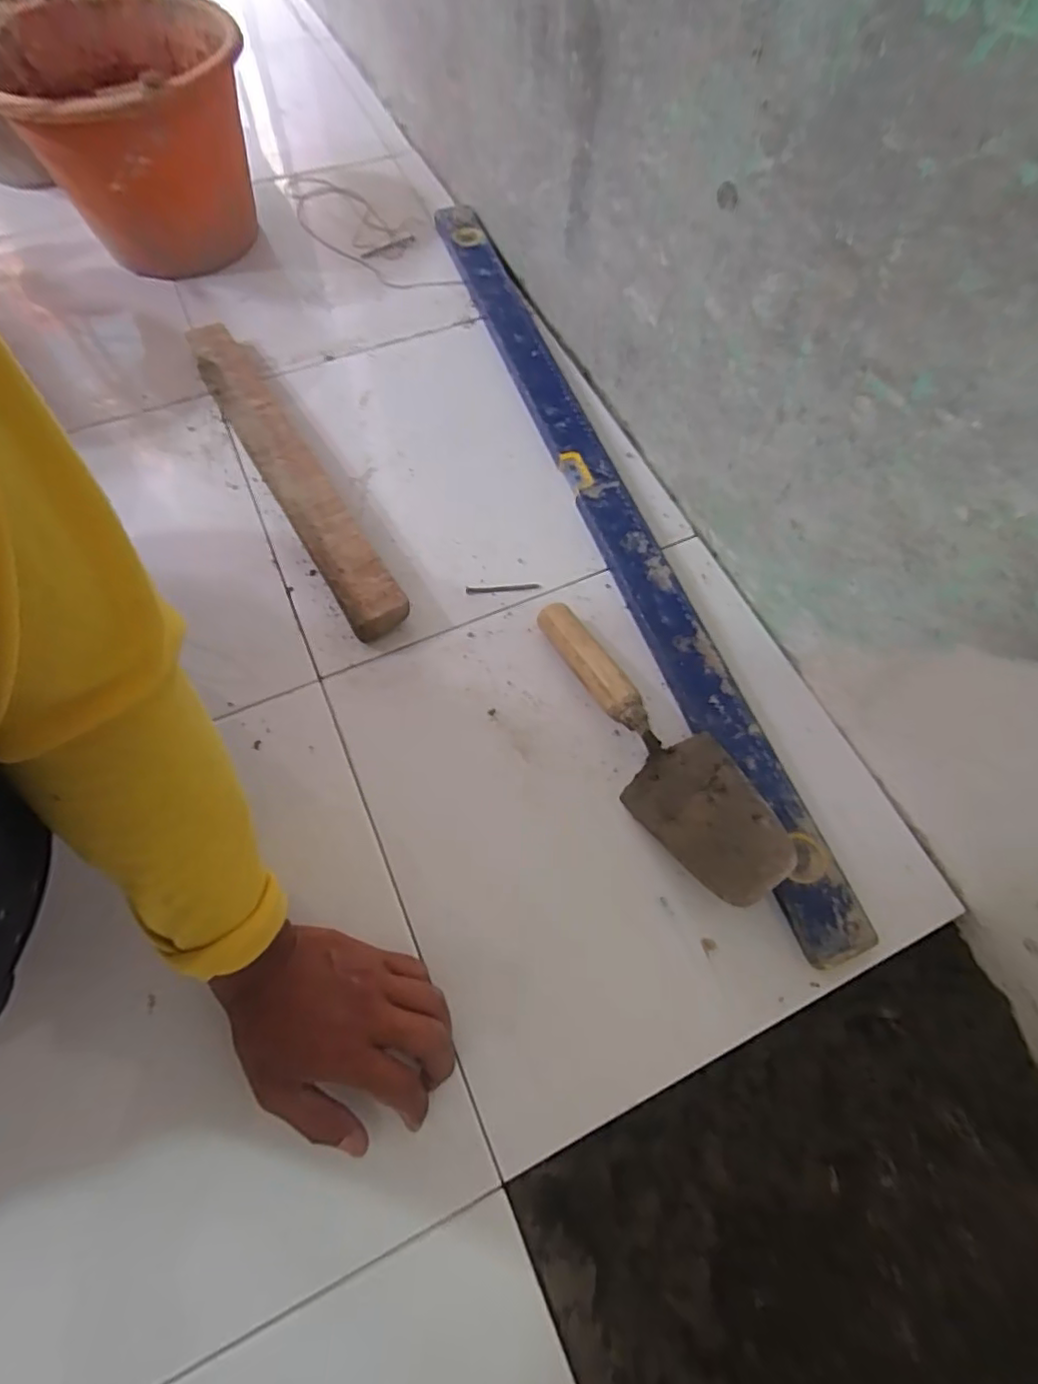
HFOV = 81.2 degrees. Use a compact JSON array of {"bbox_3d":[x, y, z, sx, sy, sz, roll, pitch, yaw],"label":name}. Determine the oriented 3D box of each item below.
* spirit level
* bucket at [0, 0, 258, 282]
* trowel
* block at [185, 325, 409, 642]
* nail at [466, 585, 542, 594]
[{"bbox_3d":[0.079,-0.219,0.629,0.052,0.025,0.958,-17,67,-8],"label":"spirit level"},{"bbox_3d":[-0.454,-0.665,0.736,0.267,0.192,0.318,-26,69,-12],"label":"bucket"},{"bbox_3d":[0.112,0.034,0.492,0.081,0.063,0.275,-21,67,-10],"label":"trowel"},{"bbox_3d":[-0.237,-0.233,0.624,0.062,0.039,0.448,-28,69,-13],"label":"block"},{"bbox_3d":[-0.014,-0.099,0.584,0.072,0.004,0.007,-4,66,-2],"label":"nail"}]

